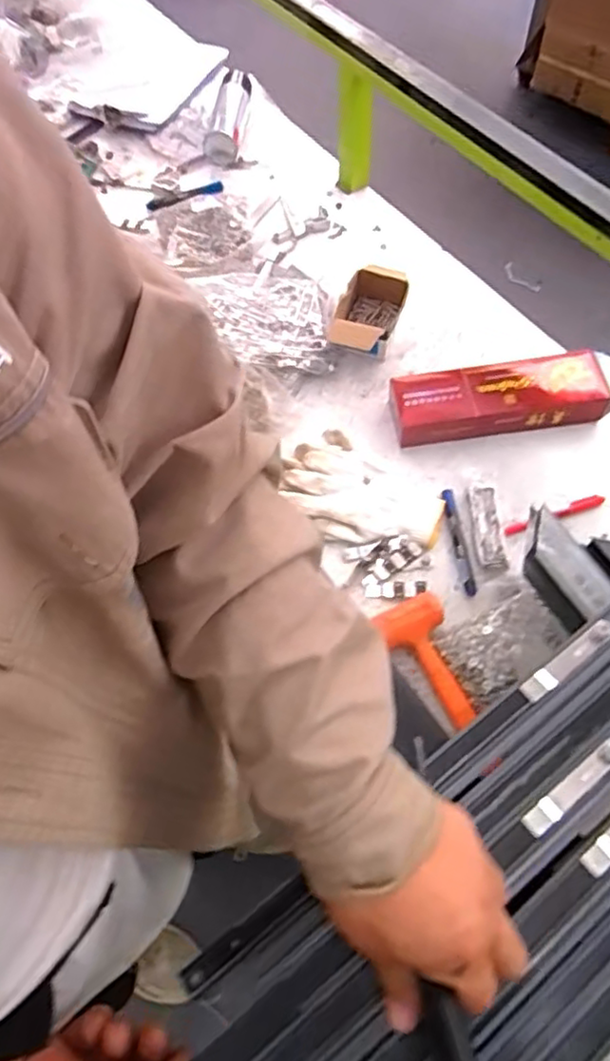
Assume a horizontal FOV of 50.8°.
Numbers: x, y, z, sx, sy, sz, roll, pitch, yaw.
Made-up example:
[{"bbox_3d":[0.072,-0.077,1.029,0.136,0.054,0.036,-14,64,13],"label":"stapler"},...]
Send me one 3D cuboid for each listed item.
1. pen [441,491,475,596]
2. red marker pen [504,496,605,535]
[{"bbox_3d":[0.196,0.012,0.815,0.014,0.009,0.141,-8,62,-1],"label":"pen"},{"bbox_3d":[0.321,-0.020,0.830,0.141,0.014,0.016,-20,63,-7],"label":"red marker pen"}]

